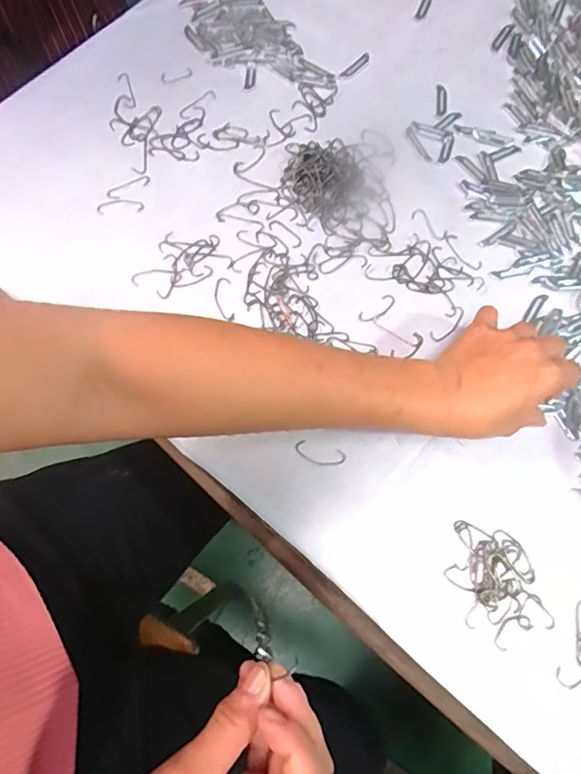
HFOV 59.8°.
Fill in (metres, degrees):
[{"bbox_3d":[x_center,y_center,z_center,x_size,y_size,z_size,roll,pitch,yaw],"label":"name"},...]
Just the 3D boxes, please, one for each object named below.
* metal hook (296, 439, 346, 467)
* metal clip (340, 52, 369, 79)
[{"bbox_3d":[0.023,0.051,0.381,0.038,0.004,0.016,14,73,2],"label":"metal hook"},{"bbox_3d":[0.065,-0.317,0.501,0.039,0.005,0.009,-42,79,-13],"label":"metal clip"}]

